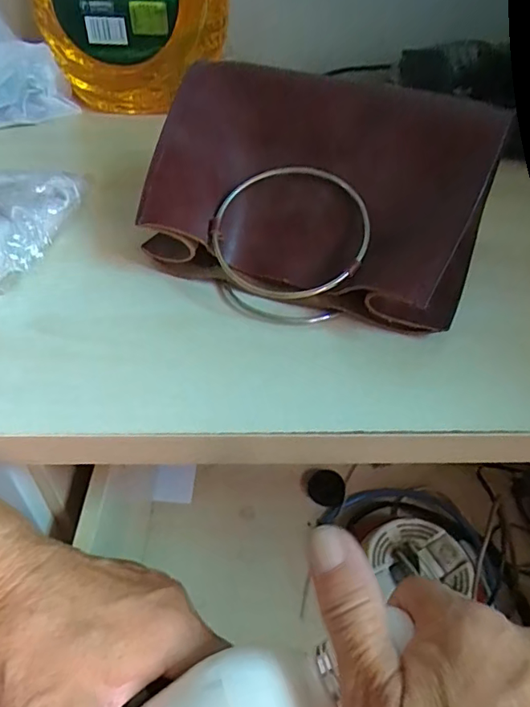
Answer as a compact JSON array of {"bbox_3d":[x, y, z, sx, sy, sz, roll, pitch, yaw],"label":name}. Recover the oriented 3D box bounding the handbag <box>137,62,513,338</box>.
[{"bbox_3d":[0.030,-0.103,0.338,0.207,0.106,0.138,20,46,21],"label":"handbag"}]

